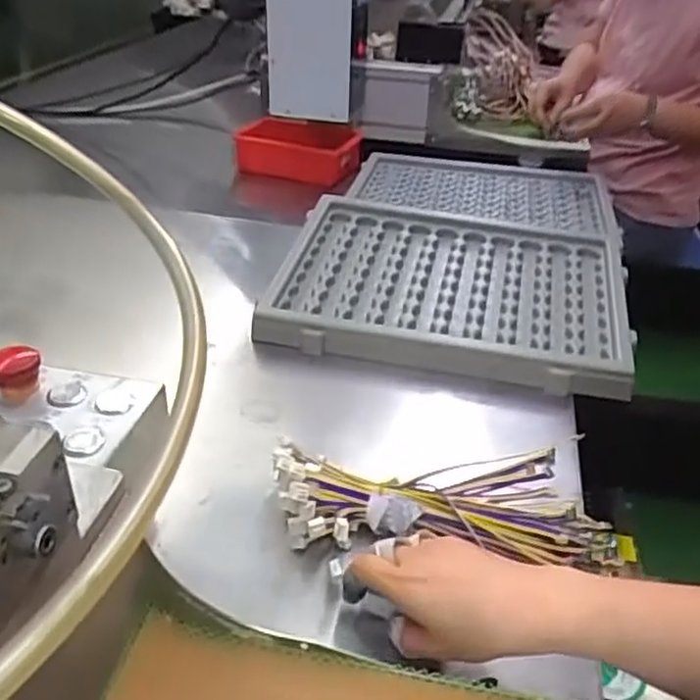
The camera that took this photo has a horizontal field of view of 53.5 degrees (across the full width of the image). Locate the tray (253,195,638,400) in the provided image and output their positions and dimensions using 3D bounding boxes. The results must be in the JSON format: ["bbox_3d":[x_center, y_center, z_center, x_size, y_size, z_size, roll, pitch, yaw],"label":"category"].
[{"bbox_3d":[0.117,-0.080,0.843,0.405,0.052,0.319,10,34,9],"label":"tray"}]

